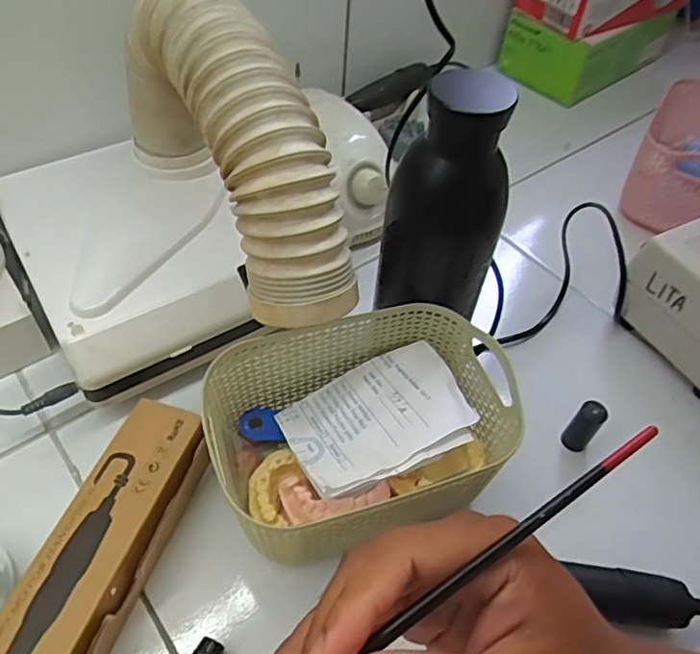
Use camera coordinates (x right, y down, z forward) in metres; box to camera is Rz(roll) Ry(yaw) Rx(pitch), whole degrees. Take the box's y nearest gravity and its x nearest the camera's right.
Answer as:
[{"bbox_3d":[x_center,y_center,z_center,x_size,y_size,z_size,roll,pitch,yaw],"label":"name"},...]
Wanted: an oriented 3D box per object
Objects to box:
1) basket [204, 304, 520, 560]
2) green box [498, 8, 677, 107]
[{"bbox_3d":[0.008,0.064,0.352,0.170,0.073,0.129,-15,53,-17],"label":"basket"},{"bbox_3d":[0.308,-0.370,0.746,0.234,0.069,0.122,-34,60,-28],"label":"green box"}]

